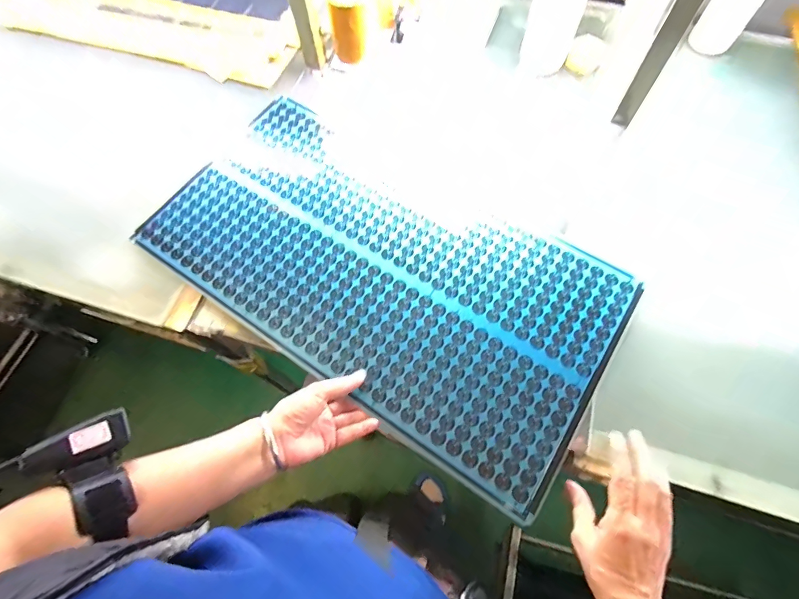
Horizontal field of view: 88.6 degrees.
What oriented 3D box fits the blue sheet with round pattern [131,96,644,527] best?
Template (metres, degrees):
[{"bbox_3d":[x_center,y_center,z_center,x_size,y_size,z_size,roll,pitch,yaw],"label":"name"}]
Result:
[{"bbox_3d":[-0.028,-0.050,0.555,0.616,0.022,0.336,32,70,13],"label":"blue sheet with round pattern"}]

